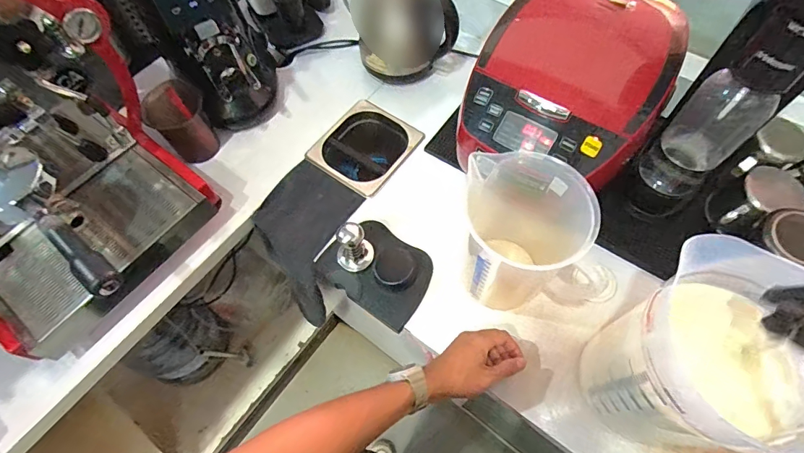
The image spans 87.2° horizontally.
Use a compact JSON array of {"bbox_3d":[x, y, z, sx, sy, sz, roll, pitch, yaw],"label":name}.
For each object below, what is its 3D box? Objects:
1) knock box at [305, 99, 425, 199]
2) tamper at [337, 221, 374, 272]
[{"bbox_3d":[-0.069,-0.123,0.841,0.163,0.145,0.176,33,69,17],"label":"knock box"},{"bbox_3d":[-0.074,0.031,0.641,0.058,0.078,0.049,-20,64,-8],"label":"tamper"}]

